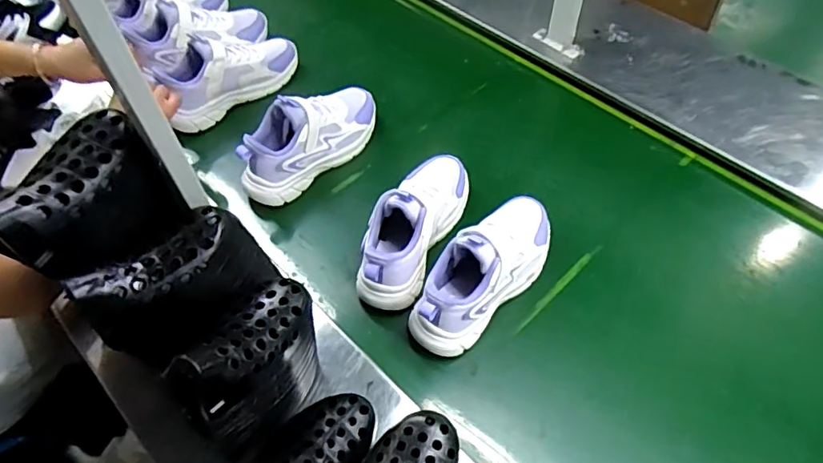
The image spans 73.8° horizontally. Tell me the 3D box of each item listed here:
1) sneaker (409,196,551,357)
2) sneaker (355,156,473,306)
[{"bbox_3d":[0.097,0.041,0.665,0.084,0.124,0.243,32,65,23],"label":"sneaker"},{"bbox_3d":[0.010,-0.015,0.710,0.091,0.127,0.230,17,60,15],"label":"sneaker"}]

